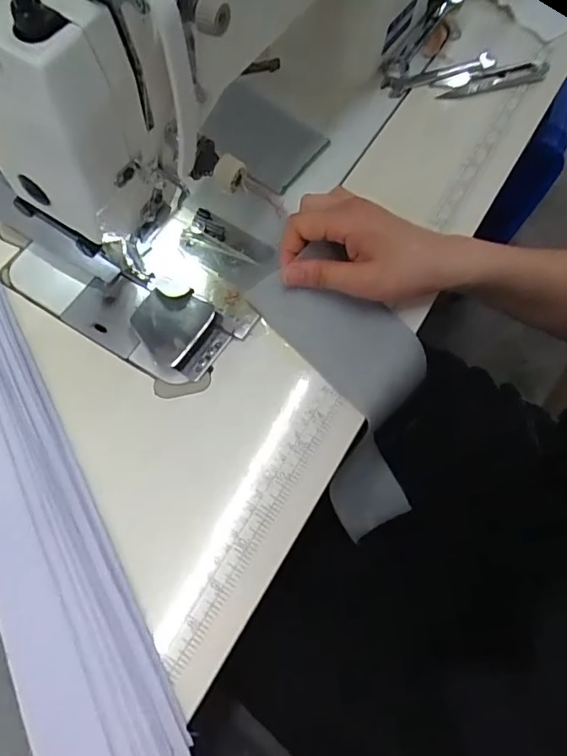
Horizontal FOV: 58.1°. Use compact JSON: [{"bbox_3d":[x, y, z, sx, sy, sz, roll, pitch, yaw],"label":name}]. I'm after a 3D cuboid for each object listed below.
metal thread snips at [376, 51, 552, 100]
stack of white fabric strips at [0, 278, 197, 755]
[{"bbox_3d":[0.179,-0.297,0.503,0.159,0.009,0.048,-15,70,-8],"label":"metal thread snips"},{"bbox_3d":[-0.173,0.067,0.333,0.072,0.014,0.405,-26,72,-12],"label":"stack of white fabric strips"}]

